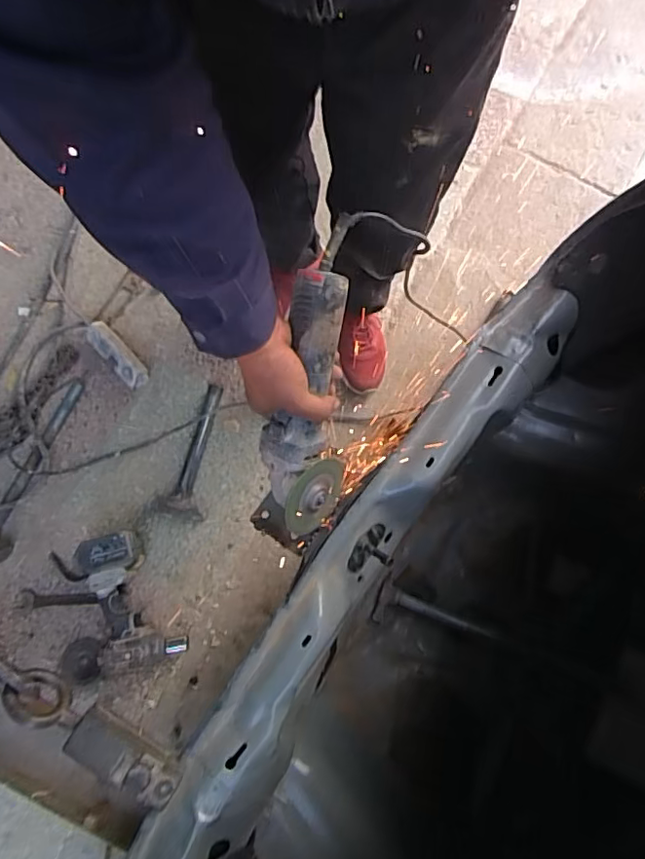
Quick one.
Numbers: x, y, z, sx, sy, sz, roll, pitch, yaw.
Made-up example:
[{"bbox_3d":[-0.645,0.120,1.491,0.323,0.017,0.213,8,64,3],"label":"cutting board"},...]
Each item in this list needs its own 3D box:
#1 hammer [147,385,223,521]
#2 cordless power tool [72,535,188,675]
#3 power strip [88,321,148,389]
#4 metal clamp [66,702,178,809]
[{"bbox_3d":[-0.286,0.041,1.177,0.101,0.028,0.287,10,79,2],"label":"hammer"},{"bbox_3d":[-0.394,0.341,1.089,0.155,0.078,0.267,-27,76,-5],"label":"cordless power tool"},{"bbox_3d":[-0.452,-0.166,1.212,0.058,0.049,0.176,-43,78,-8],"label":"power strip"},{"bbox_3d":[-0.208,0.347,0.578,0.118,0.033,0.055,31,79,9],"label":"metal clamp"}]

